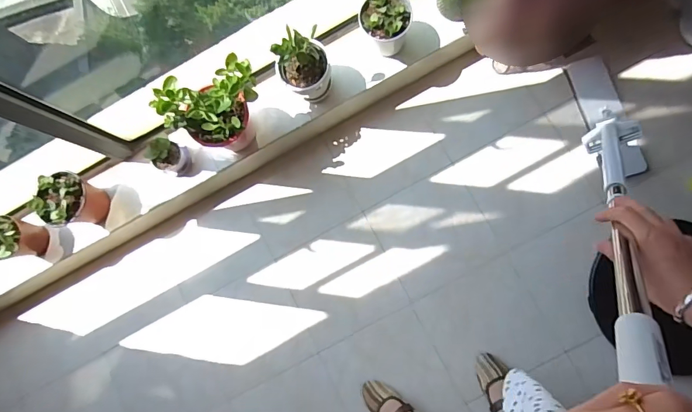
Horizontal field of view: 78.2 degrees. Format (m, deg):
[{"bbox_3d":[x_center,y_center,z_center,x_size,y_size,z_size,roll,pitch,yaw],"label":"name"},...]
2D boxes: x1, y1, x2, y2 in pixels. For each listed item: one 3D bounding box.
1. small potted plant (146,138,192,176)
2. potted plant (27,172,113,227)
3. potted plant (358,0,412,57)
[{"bbox_3d":[-0.488,-0.134,1.176,0.090,0.105,0.082,-1,83,7],"label":"small potted plant"},{"bbox_3d":[-0.741,-0.015,1.154,0.114,0.144,0.140,16,85,8],"label":"potted plant"},{"bbox_3d":[0.105,-0.473,1.127,0.131,0.123,0.116,-5,82,6],"label":"potted plant"}]

